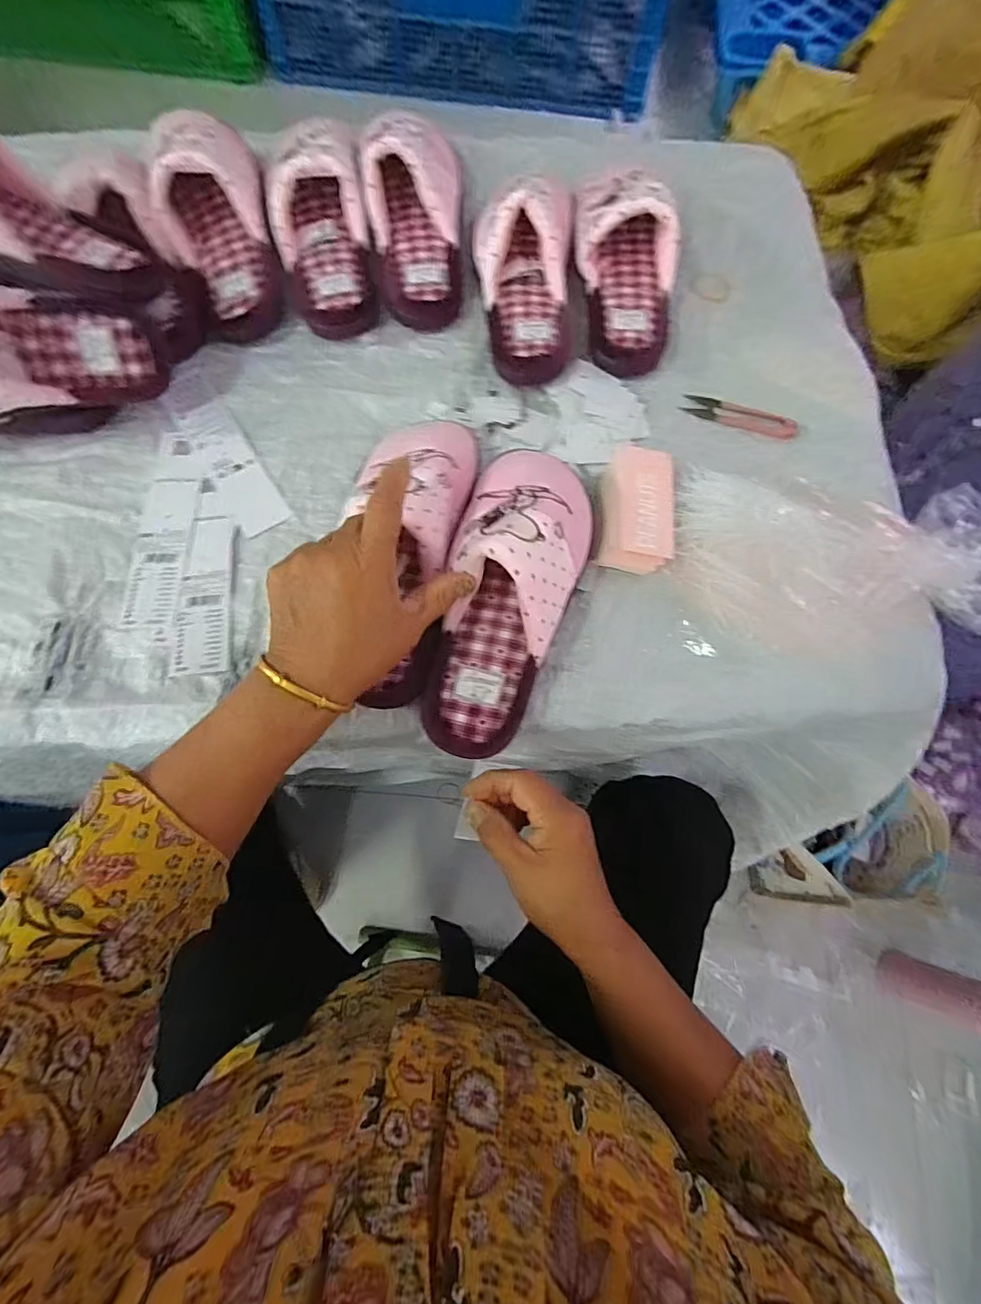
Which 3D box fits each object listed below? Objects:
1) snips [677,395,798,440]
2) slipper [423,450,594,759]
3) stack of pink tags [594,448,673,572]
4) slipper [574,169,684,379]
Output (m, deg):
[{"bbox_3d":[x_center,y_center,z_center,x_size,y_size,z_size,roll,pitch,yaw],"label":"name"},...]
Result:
[{"bbox_3d":[0.232,-0.221,0.471,0.103,0.011,0.026,19,75,4],"label":"snips"},{"bbox_3d":[0.011,-0.043,0.367,0.095,0.068,0.232,16,87,3],"label":"slipper"},{"bbox_3d":[0.124,-0.122,0.429,0.057,0.028,0.113,8,74,1],"label":"stack of pink tags"},{"bbox_3d":[0.130,-0.367,0.475,0.096,0.059,0.208,-2,87,-2],"label":"slipper"}]

